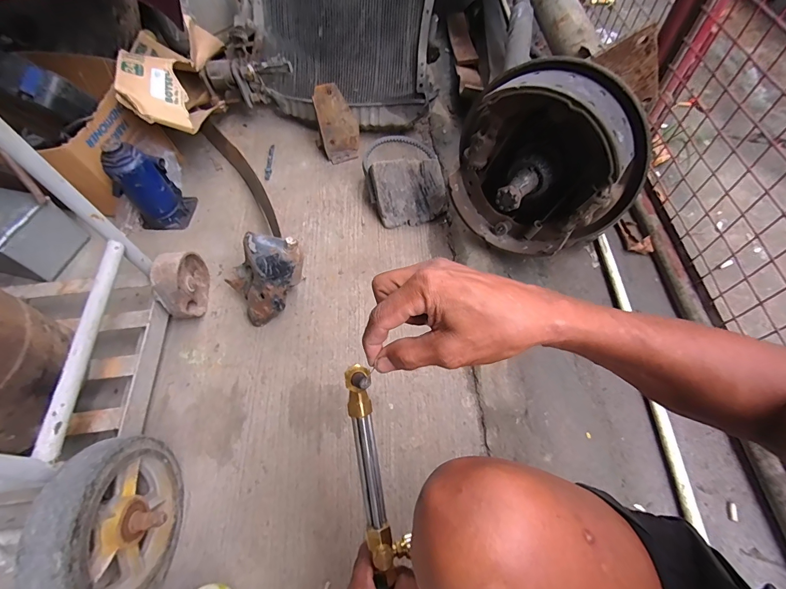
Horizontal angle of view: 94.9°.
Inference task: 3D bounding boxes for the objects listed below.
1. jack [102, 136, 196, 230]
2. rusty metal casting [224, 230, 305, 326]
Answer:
[{"bbox_3d":[-0.612,-0.283,0.898,0.119,0.210,0.133,-2,60,3],"label":"jack"},{"bbox_3d":[-0.263,-0.035,0.765,0.166,0.145,0.127,-27,62,-11],"label":"rusty metal casting"}]

